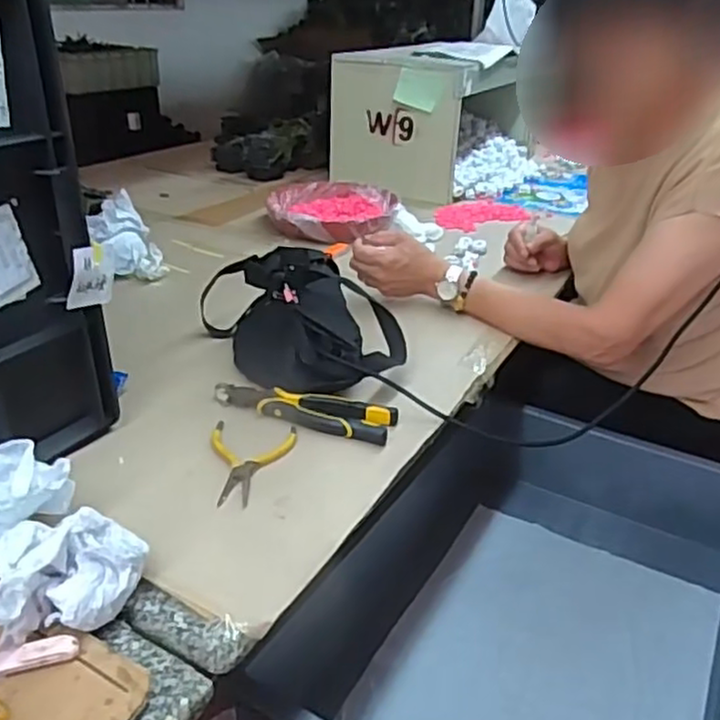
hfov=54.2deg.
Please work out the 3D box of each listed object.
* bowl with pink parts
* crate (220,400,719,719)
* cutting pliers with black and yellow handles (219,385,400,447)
[{"bbox_3d":[-0.054,-0.280,1.336,0.244,0.054,0.277,3,28,2],"label":"bowl with pink parts"},{"bbox_3d":[0.210,0.276,0.785,0.403,0.140,0.621,17,31,26],"label":"crate"},{"bbox_3d":[-0.060,0.049,0.736,0.195,0.014,0.058,12,29,18],"label":"cutting pliers with black and yellow handles"}]

